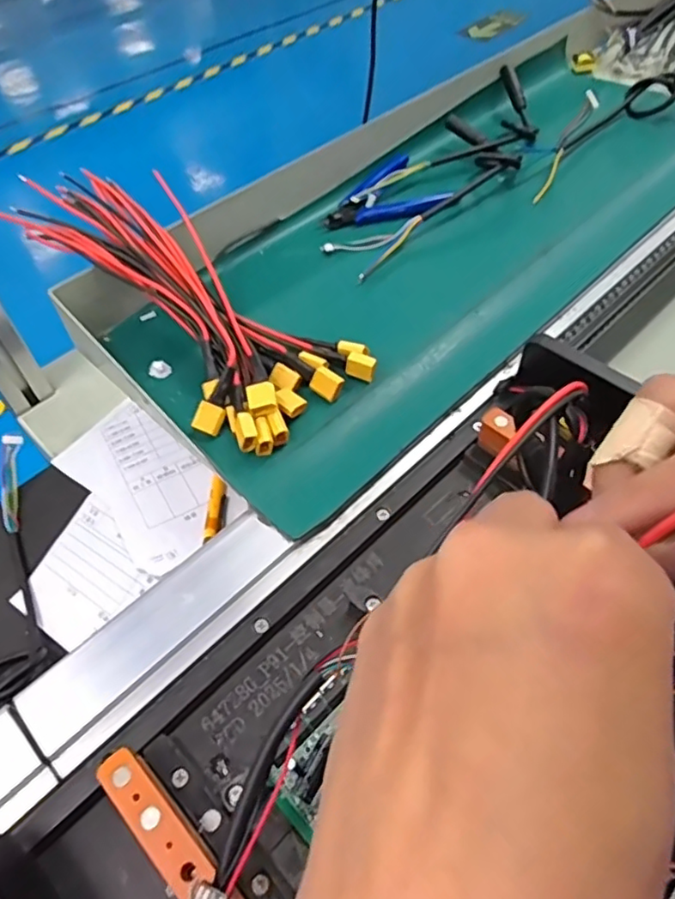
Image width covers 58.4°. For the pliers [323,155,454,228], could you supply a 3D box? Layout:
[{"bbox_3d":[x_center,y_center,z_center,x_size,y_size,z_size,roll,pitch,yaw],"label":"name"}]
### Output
[{"bbox_3d":[0.050,-0.214,0.510,0.073,0.007,0.120,28,58,23],"label":"pliers"}]

